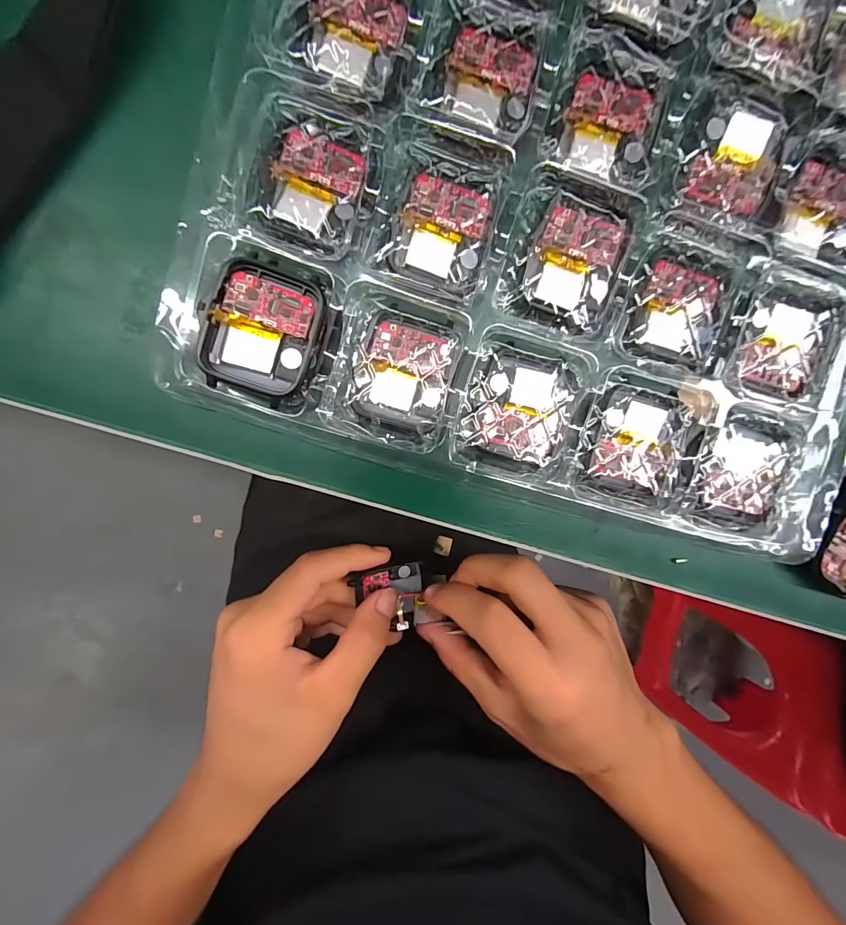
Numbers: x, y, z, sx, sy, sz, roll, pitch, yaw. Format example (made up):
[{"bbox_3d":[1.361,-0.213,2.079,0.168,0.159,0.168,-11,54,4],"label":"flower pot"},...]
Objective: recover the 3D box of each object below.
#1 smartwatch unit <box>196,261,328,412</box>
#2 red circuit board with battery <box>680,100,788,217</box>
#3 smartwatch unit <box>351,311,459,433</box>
[{"bbox_3d":[-0.056,-0.046,0.148,0.038,0.013,0.044,21,94,-7],"label":"smartwatch unit"},{"bbox_3d":[0.118,-0.115,0.156,0.034,0.008,0.042,11,93,-5],"label":"red circuit board with battery"},{"bbox_3d":[-0.006,-0.035,0.158,0.036,0.011,0.041,16,94,-6],"label":"smartwatch unit"}]

